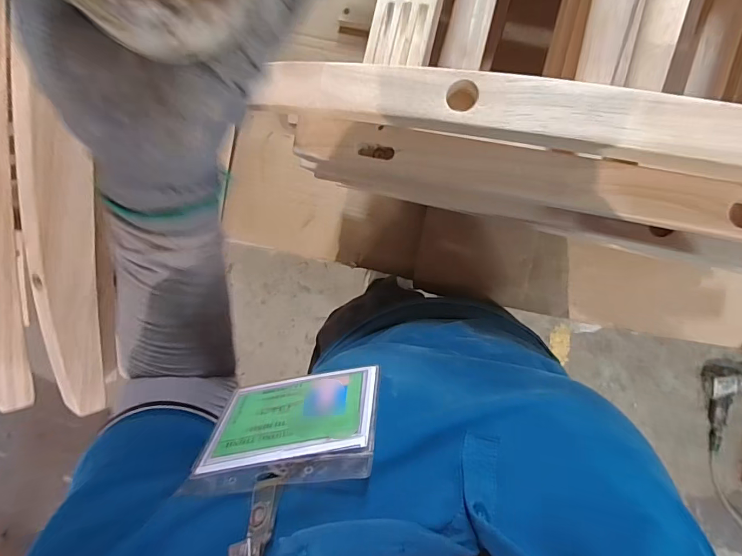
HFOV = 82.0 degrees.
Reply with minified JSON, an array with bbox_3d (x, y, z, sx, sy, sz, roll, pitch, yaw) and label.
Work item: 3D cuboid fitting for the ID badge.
[{"bbox_3d":[-0.044,0.082,0.239,0.095,0.080,0.004,-12,114,9],"label":"ID badge"}]

